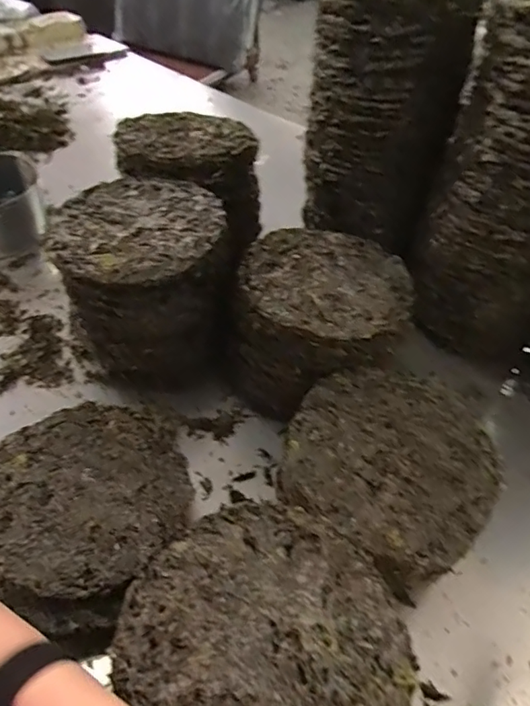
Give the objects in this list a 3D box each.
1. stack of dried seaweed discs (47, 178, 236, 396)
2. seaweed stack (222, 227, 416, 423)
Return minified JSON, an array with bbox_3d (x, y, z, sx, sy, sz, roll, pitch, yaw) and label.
[{"bbox_3d":[-0.150,-0.087,0.657,0.191,0.186,0.198,-11,48,-15],"label":"stack of dried seaweed discs"},{"bbox_3d":[0.062,-0.036,0.638,0.189,0.152,0.191,22,48,15],"label":"seaweed stack"}]

